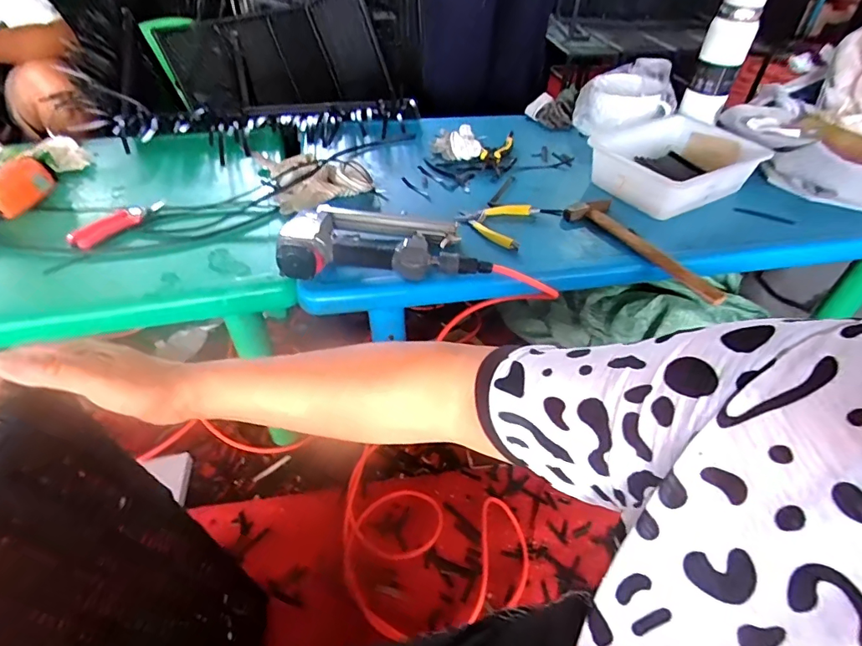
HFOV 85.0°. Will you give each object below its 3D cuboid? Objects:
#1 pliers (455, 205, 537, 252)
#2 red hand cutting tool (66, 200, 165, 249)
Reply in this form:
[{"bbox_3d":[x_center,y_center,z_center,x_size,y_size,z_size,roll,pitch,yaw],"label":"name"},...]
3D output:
[{"bbox_3d":[0.099,-0.167,0.760,0.119,0.016,0.140,18,45,16],"label":"pliers"},{"bbox_3d":[-0.489,-0.156,0.736,0.042,0.016,0.146,23,47,21],"label":"red hand cutting tool"}]

